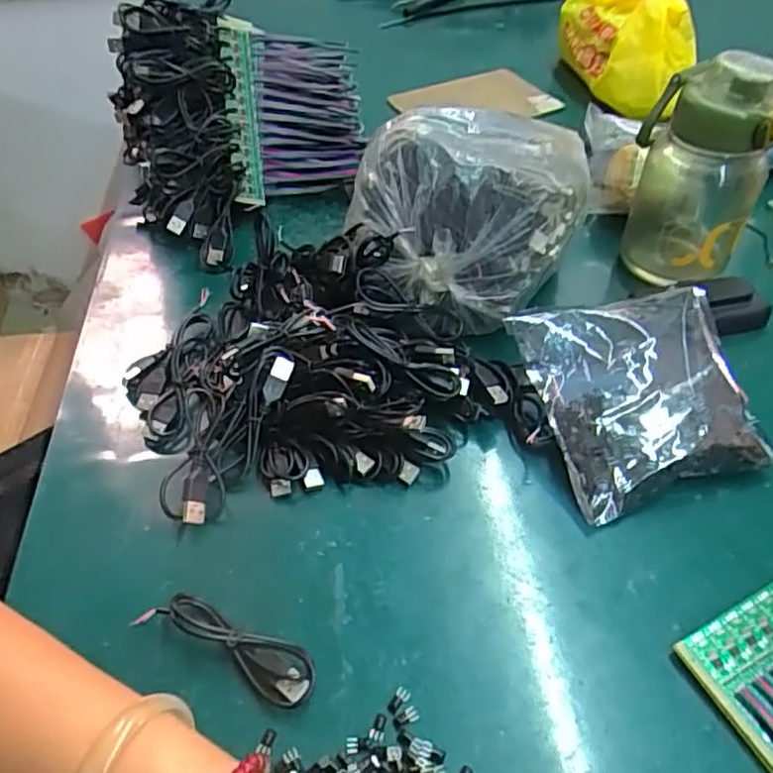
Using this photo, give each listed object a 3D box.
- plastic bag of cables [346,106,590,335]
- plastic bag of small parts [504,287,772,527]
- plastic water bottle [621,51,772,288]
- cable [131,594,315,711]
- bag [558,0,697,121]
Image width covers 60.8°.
[{"bbox_3d":[0.066,-0.143,0.504,0.152,0.116,0.181,16,52,15],"label":"plastic bag of cables"},{"bbox_3d":[0.167,0.004,0.428,0.133,0.040,0.132,-17,65,-4],"label":"plastic bag of small parts"},{"bbox_3d":[0.243,-0.165,0.518,0.093,0.177,0.088,21,49,18],"label":"plastic water bottle"},{"bbox_3d":[-0.080,0.132,0.339,0.096,0.012,0.030,22,50,18],"label":"cable"},{"bbox_3d":[0.279,-0.400,0.765,0.140,0.123,0.129,5,50,6],"label":"bag"}]

